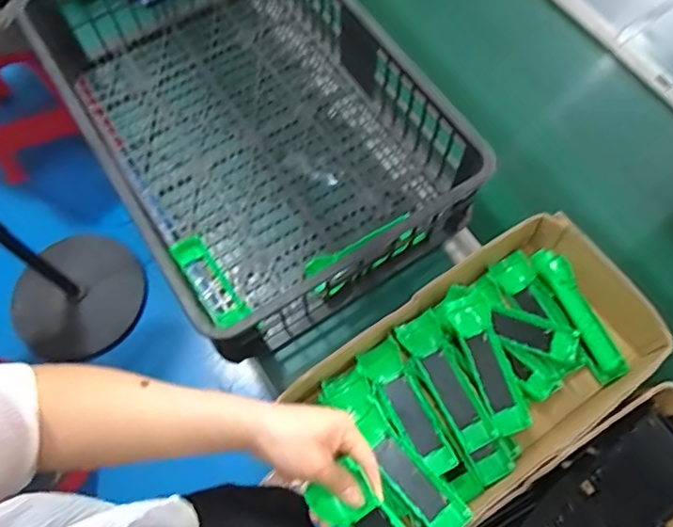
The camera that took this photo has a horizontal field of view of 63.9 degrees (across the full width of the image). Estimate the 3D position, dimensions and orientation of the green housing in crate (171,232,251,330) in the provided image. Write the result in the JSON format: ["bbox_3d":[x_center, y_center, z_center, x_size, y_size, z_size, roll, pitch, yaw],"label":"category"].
[{"bbox_3d":[-0.172,0.024,0.725,0.048,0.030,0.139,-36,72,-13],"label":"green housing in crate"}]

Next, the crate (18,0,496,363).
[{"bbox_3d":[-0.126,-0.222,0.763,0.387,0.142,0.607,-31,71,-11],"label":"crate"}]

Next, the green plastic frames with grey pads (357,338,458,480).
[{"bbox_3d":[0.081,0.164,0.621,0.049,0.034,0.157,-24,69,-9],"label":"green plastic frames with grey pads"}]

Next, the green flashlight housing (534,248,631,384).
[{"bbox_3d":[0.303,0.061,0.675,0.047,0.028,0.173,-22,69,-8],"label":"green flashlight housing"}]

